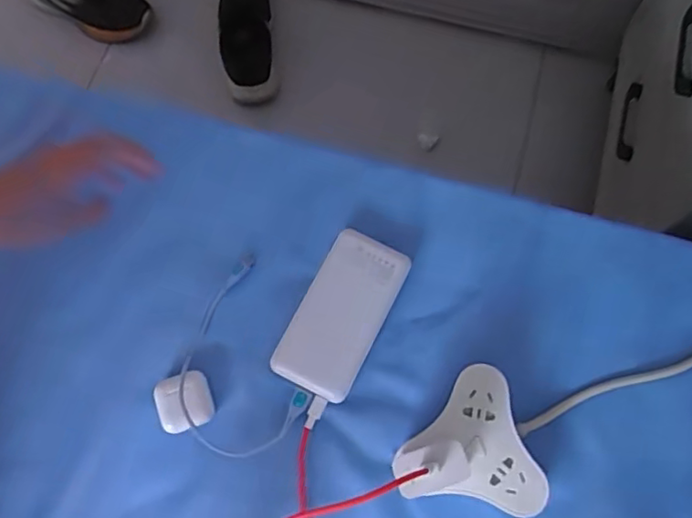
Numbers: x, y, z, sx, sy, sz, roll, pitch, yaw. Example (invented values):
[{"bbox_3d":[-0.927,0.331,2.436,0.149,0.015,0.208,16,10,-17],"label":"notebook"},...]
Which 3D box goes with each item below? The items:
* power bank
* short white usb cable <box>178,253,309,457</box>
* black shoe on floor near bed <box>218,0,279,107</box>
[{"bbox_3d":[-0.005,0.046,0.514,0.071,0.024,0.135,26,72,11],"label":"power bank"},{"bbox_3d":[-0.097,0.084,0.508,0.098,0.011,0.157,-23,70,-7],"label":"short white usb cable"},{"bbox_3d":[-0.185,-0.415,1.134,0.100,0.106,0.285,-8,71,-1],"label":"black shoe on floor near bed"}]

